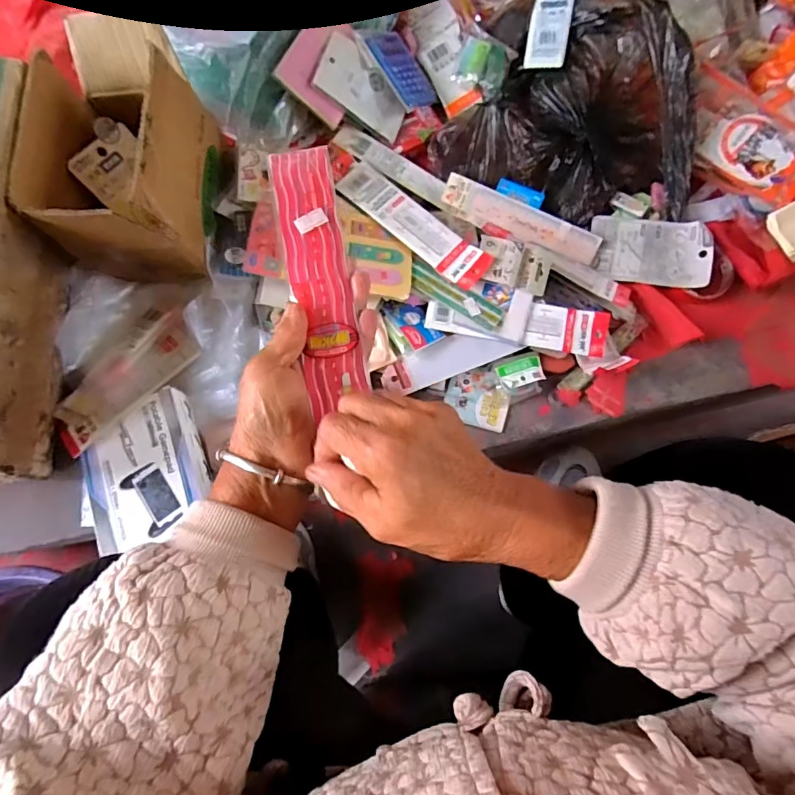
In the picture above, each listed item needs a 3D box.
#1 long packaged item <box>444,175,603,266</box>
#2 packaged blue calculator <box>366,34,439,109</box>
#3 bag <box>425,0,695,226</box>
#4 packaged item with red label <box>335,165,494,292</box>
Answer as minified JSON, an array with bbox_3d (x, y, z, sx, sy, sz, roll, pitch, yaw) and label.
[{"bbox_3d":[0.151,-0.217,0.593,0.199,0.018,0.043,26,78,4],"label":"long packaged item"},{"bbox_3d":[0.005,-0.415,0.618,0.071,0.008,0.101,-30,94,-34],"label":"packaged blue calculator"},{"bbox_3d":[0.220,-0.351,0.580,0.305,0.110,0.227,21,78,3],"label":"bag"},{"bbox_3d":[0.019,-0.204,0.572,0.202,0.009,0.049,41,78,8],"label":"packaged item with red label"}]

